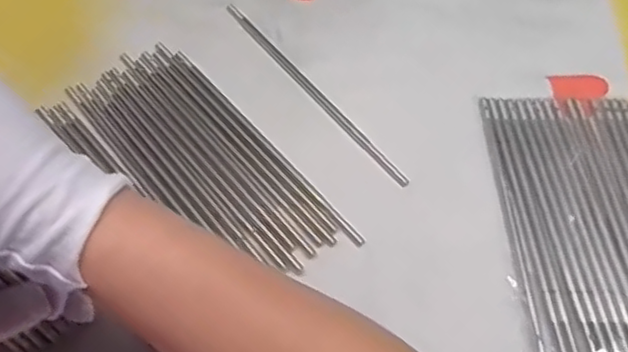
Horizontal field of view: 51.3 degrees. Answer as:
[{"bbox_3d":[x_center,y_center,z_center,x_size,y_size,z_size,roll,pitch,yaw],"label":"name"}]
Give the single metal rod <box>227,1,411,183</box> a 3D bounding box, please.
[{"bbox_3d":[-0.002,-0.059,0.443,0.009,0.004,0.187,-36,67,-19],"label":"single metal rod"}]

